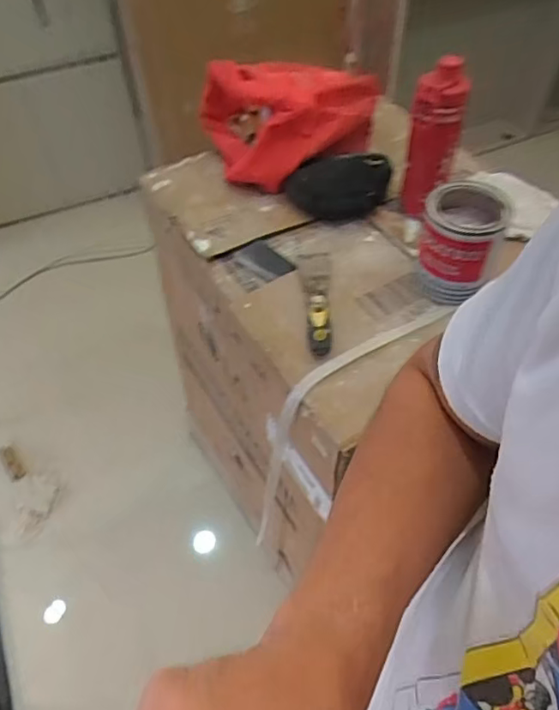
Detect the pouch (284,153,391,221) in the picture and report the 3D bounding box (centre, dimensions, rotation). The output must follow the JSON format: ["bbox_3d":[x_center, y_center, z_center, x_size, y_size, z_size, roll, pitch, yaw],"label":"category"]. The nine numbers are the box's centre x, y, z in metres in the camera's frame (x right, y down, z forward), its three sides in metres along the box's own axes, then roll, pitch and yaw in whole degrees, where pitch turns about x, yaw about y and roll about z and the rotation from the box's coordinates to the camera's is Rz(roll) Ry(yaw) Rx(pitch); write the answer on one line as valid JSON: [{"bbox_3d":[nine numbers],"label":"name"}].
[{"bbox_3d":[0.098,-0.298,0.974,0.164,0.072,0.113,-11,52,-7],"label":"pouch"}]

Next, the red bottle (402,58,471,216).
[{"bbox_3d":[0.235,-0.319,0.876,0.070,0.252,0.079,15,53,13],"label":"red bottle"}]

